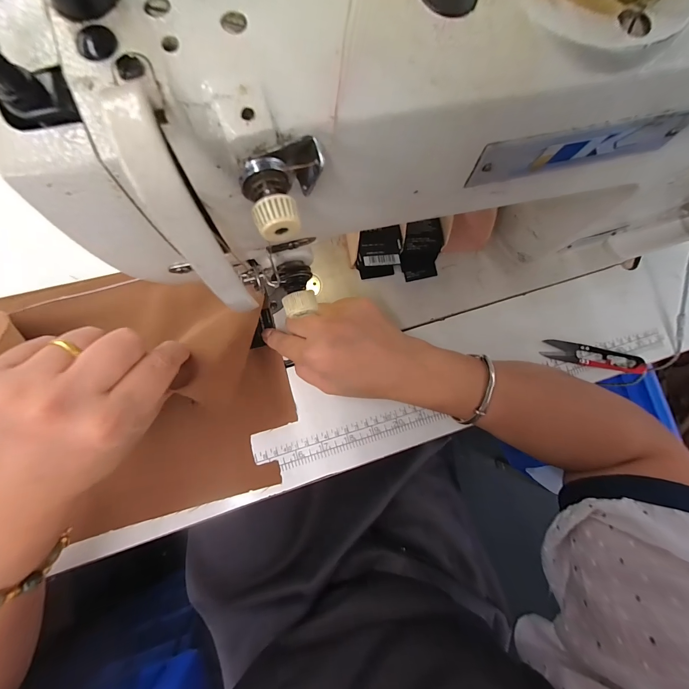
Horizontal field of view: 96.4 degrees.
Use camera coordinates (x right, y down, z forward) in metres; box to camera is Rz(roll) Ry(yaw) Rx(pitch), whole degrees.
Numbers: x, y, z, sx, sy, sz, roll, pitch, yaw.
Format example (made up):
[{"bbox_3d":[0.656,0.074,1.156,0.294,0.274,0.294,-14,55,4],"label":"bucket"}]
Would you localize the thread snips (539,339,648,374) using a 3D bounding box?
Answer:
[{"bbox_3d":[0.266,0.012,0.327,0.107,0.010,0.023,8,83,-4],"label":"thread snips"}]

